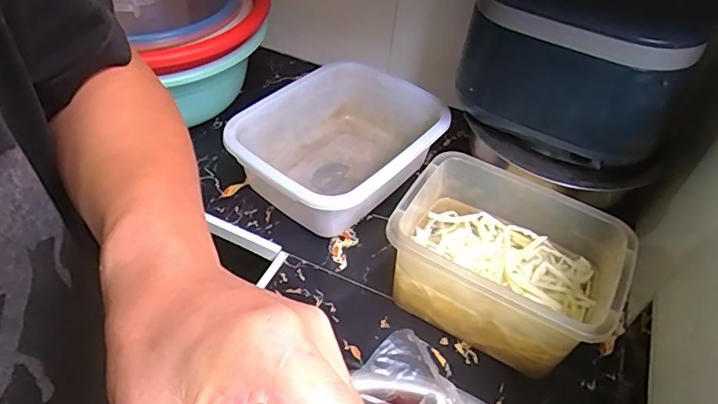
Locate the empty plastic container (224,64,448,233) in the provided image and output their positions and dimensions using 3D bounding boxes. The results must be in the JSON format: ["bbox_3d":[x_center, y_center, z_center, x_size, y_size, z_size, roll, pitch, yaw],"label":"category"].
[{"bbox_3d":[-0.033,-0.083,0.800,0.291,0.137,0.243,-34,58,-32],"label":"empty plastic container"}]

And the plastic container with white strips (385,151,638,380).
[{"bbox_3d":[0.163,0.073,0.617,0.254,0.152,0.166,29,50,20],"label":"plastic container with white strips"}]

